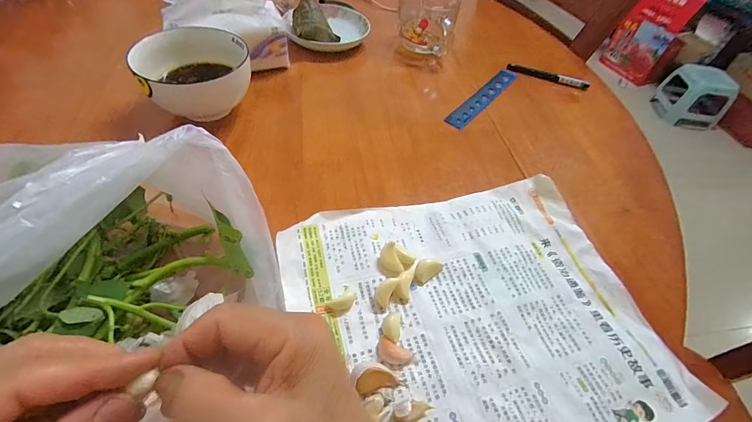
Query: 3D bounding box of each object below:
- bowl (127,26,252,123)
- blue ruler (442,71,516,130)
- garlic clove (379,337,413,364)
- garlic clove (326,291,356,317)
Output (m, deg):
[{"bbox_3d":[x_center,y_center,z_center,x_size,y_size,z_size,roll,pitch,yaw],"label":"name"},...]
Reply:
[{"bbox_3d":[-0.239,-0.177,0.474,0.128,0.077,0.110,-22,55,-23],"label":"bowl"},{"bbox_3d":[0.182,-0.193,0.587,0.033,0.004,0.221,32,54,20],"label":"blue ruler"},{"bbox_3d":[0.016,0.120,0.299,0.030,0.009,0.017,13,49,5],"label":"garlic clove"},{"bbox_3d":[-0.031,0.086,0.320,0.028,0.008,0.012,-34,60,-15],"label":"garlic clove"}]

